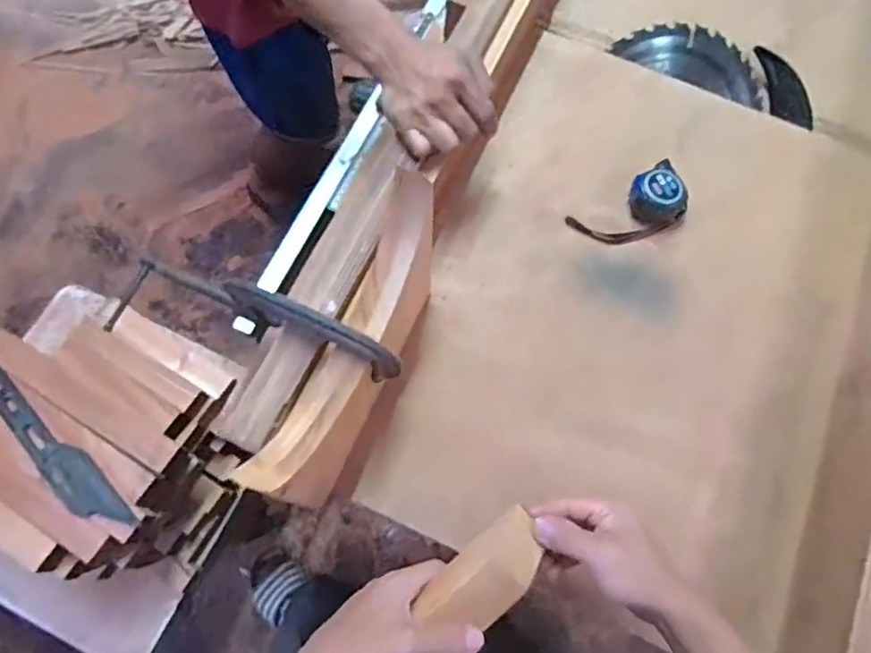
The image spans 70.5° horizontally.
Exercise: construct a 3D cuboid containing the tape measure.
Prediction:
[{"bbox_3d":[0.222,-0.131,0.699,0.128,0.042,0.067,-27,75,-11],"label":"tape measure"}]

